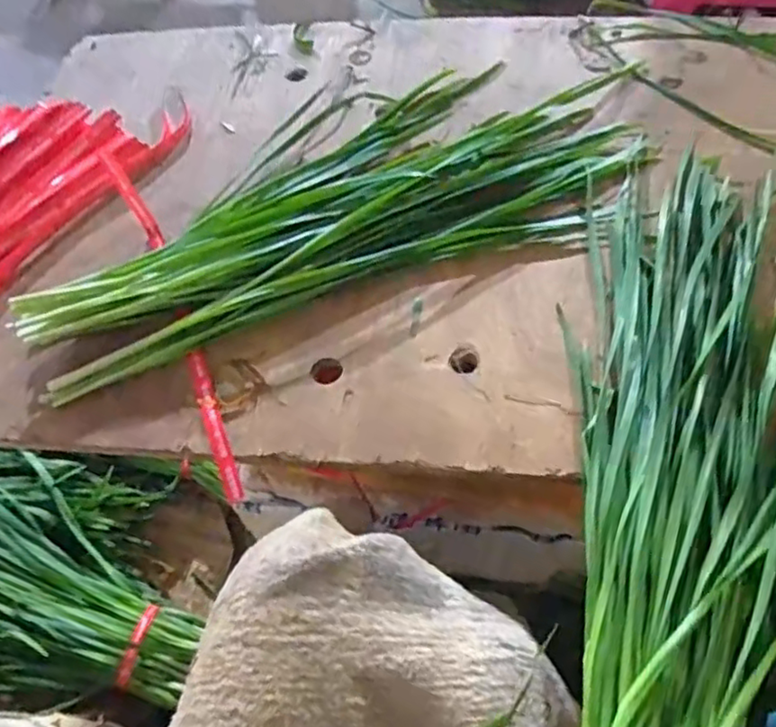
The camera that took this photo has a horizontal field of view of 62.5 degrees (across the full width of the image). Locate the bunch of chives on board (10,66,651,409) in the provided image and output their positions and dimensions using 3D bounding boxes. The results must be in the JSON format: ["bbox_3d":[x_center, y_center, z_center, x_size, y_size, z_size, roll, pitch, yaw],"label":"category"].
[{"bbox_3d":[-0.039,-0.151,0.537,0.504,0.032,0.228,-18,58,-7],"label":"bunch of chives on board"}]

